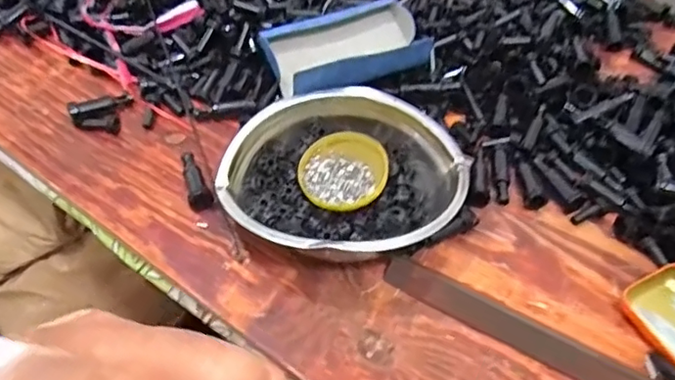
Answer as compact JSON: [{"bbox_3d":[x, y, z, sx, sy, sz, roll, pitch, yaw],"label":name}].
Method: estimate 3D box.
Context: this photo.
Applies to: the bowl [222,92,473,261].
[{"bbox_3d":[0.006,-0.006,0.535,0.203,0.065,0.187,1,51,-1],"label":"bowl"}]

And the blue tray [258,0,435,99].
[{"bbox_3d":[0.011,-0.155,0.622,0.175,0.033,0.106,-22,57,-19],"label":"blue tray"}]

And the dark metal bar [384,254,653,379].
[{"bbox_3d":[0.163,0.121,0.474,0.263,0.011,0.027,25,55,18],"label":"dark metal bar"}]

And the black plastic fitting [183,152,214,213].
[{"bbox_3d":[-0.140,-0.013,0.561,0.021,0.026,0.079,-17,54,-14],"label":"black plastic fitting"}]

